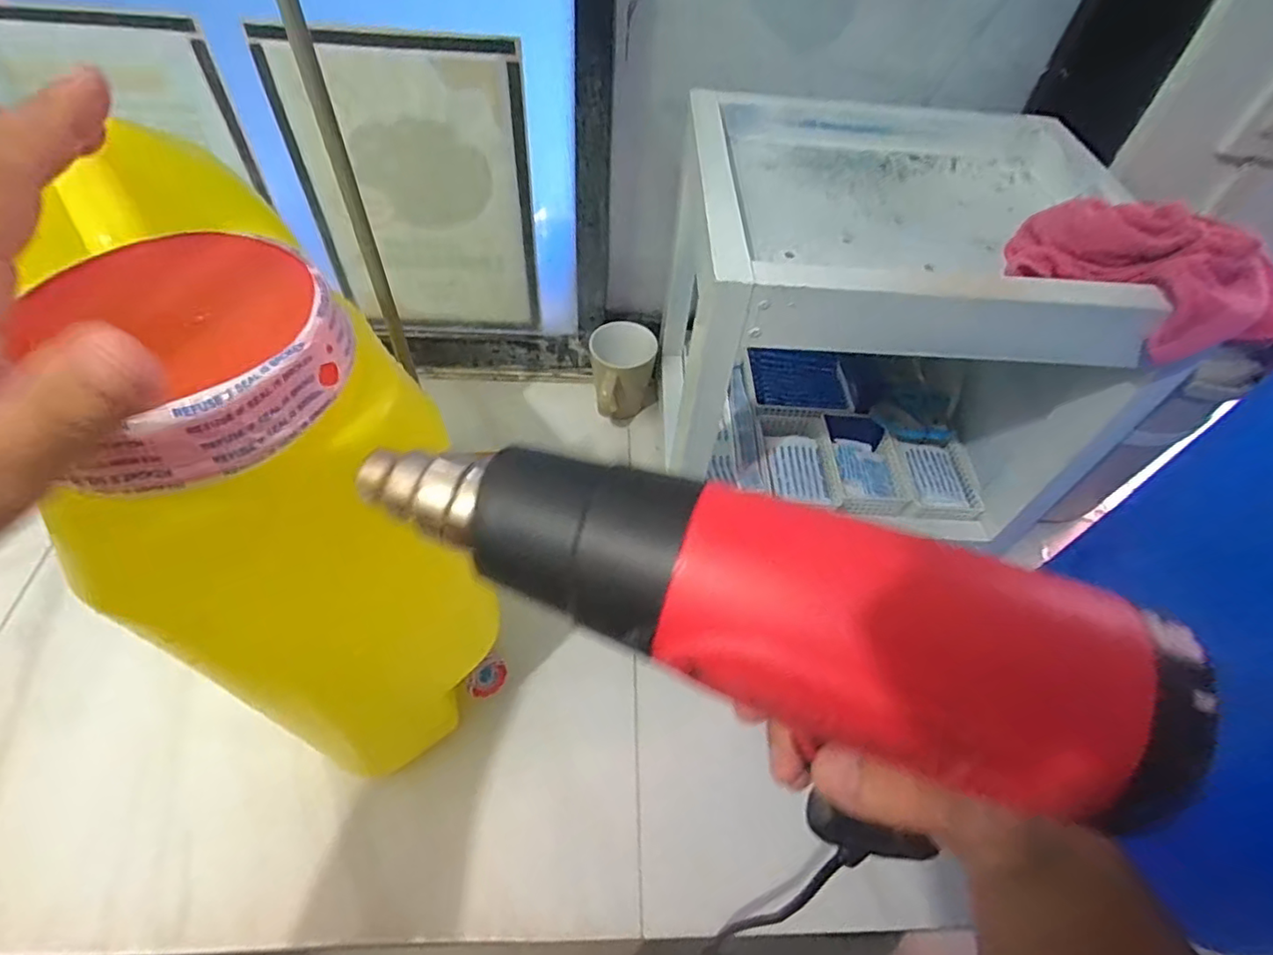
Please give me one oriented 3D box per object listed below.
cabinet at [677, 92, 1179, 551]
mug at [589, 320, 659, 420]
[{"bbox_3d":[0.227,-0.166,0.606,0.370,0.281,0.365,3,53,-3],"label":"cabinet"},{"bbox_3d":[-0.015,-0.118,0.759,0.077,0.116,0.103,2,53,-4],"label":"mug"}]

